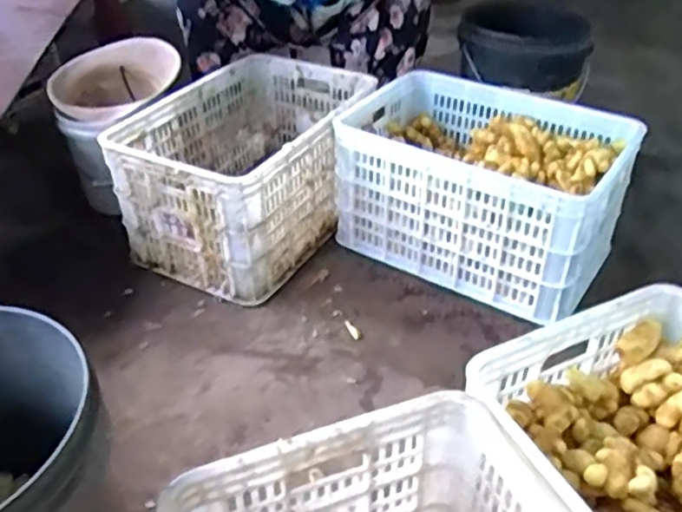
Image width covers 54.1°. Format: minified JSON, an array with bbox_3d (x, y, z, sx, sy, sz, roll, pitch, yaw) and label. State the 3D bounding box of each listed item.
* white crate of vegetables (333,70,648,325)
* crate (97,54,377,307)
[{"bbox_3d":[0.297,-0.153,1.414,0.538,0.273,0.394,22,42,28],"label":"white crate of vegetables"},{"bbox_3d":[-0.193,-0.201,1.469,0.369,0.277,0.550,17,40,23],"label":"crate"}]

